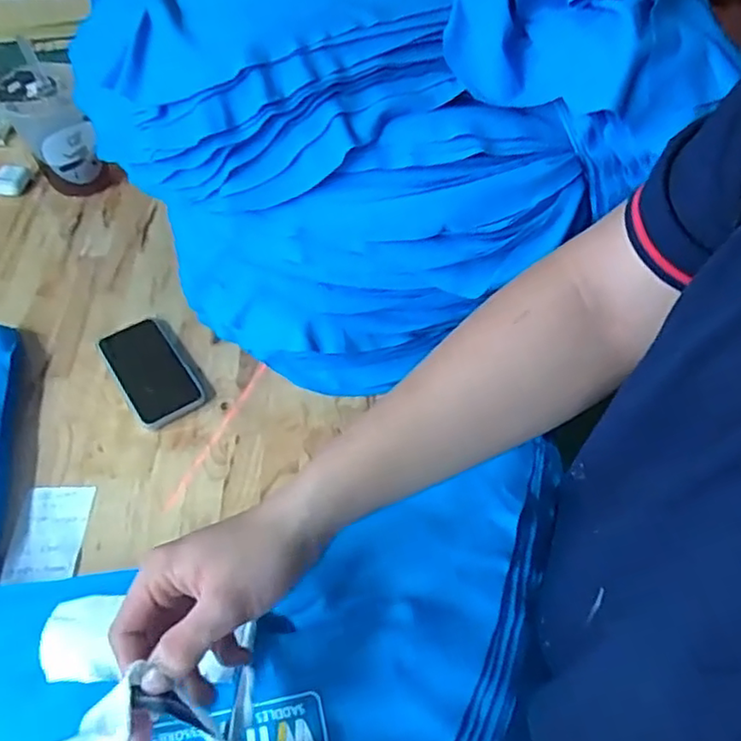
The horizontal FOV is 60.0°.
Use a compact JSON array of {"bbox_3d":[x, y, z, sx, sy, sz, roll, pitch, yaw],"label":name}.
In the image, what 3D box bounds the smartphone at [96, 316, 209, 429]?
[{"bbox_3d":[-0.241,-0.002,0.706,0.077,0.012,0.142,-29,58,-20],"label":"smartphone"}]

